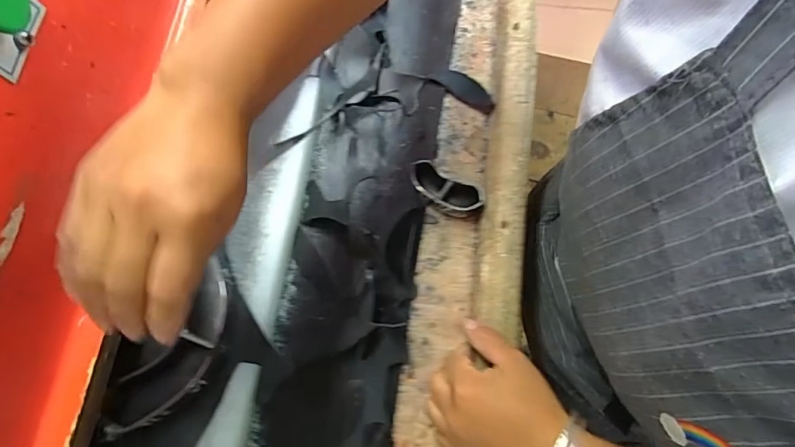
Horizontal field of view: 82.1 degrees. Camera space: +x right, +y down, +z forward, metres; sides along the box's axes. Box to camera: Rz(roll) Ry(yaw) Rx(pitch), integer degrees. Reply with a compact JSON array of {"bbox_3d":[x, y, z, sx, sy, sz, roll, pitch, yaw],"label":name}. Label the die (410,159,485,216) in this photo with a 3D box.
[{"bbox_3d":[0.049,-0.034,0.471,0.078,0.039,0.042,17,74,10],"label":"die"}]

